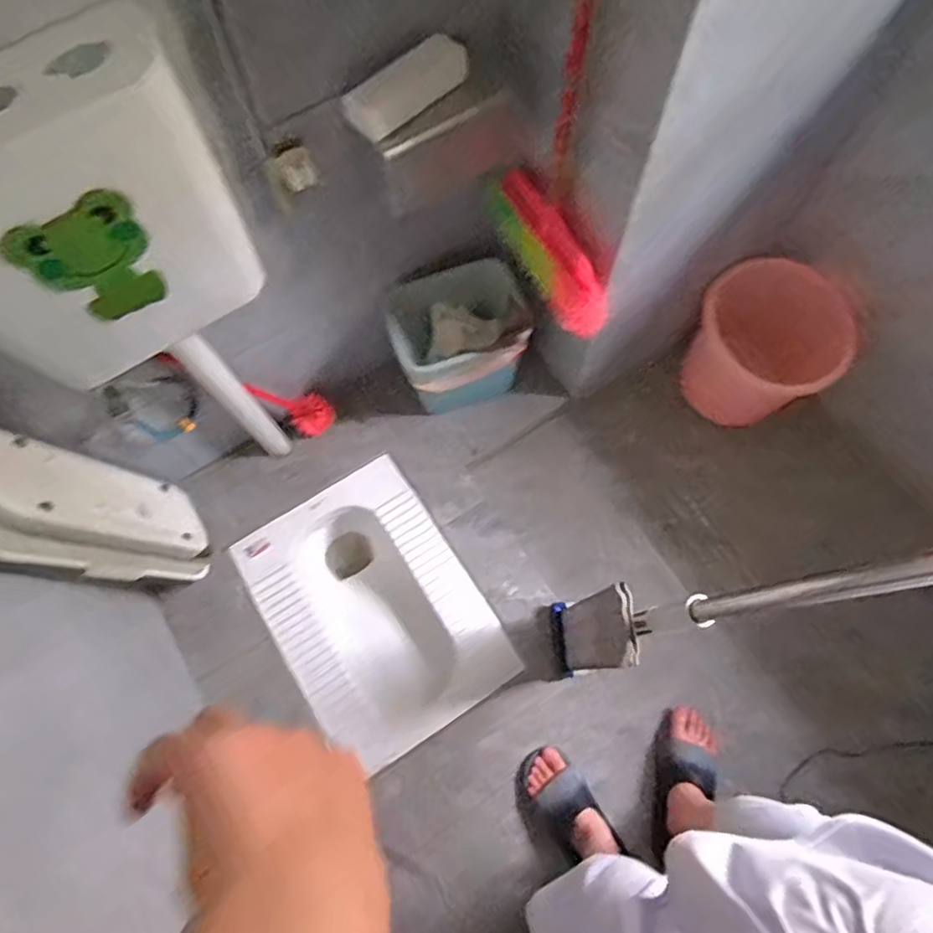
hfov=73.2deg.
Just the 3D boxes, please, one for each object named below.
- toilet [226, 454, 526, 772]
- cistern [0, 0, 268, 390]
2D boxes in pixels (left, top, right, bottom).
[{"bbox_3d":[-0.201,0.310,1.375,0.415,0.145,0.567,-32,71,-9],"label":"toilet"},{"bbox_3d":[-0.441,-0.266,0.739,0.348,0.367,0.108,-27,71,-7],"label":"cistern"}]

